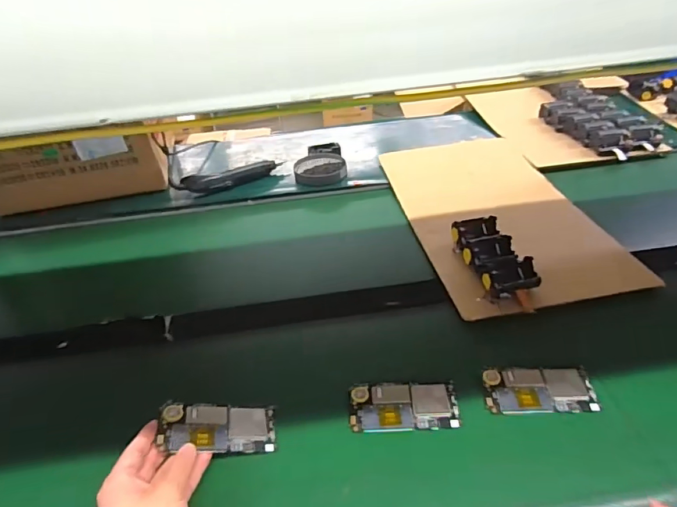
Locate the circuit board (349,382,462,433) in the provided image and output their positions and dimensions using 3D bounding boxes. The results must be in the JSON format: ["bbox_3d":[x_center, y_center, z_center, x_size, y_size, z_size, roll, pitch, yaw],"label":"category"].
[{"bbox_3d":[0.076,0.178,0.544,0.124,0.004,0.063,-4,37,2],"label":"circuit board"}]

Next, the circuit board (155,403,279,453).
[{"bbox_3d":[-0.131,0.191,0.512,0.124,0.011,0.062,9,35,-13],"label":"circuit board"}]

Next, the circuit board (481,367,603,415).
[{"bbox_3d":[0.236,0.161,0.549,0.123,0.010,0.062,-1,37,5],"label":"circuit board"}]

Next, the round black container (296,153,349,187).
[{"bbox_3d":[-0.029,-0.187,1.012,0.091,0.030,0.100,20,43,29],"label":"round black container"}]

